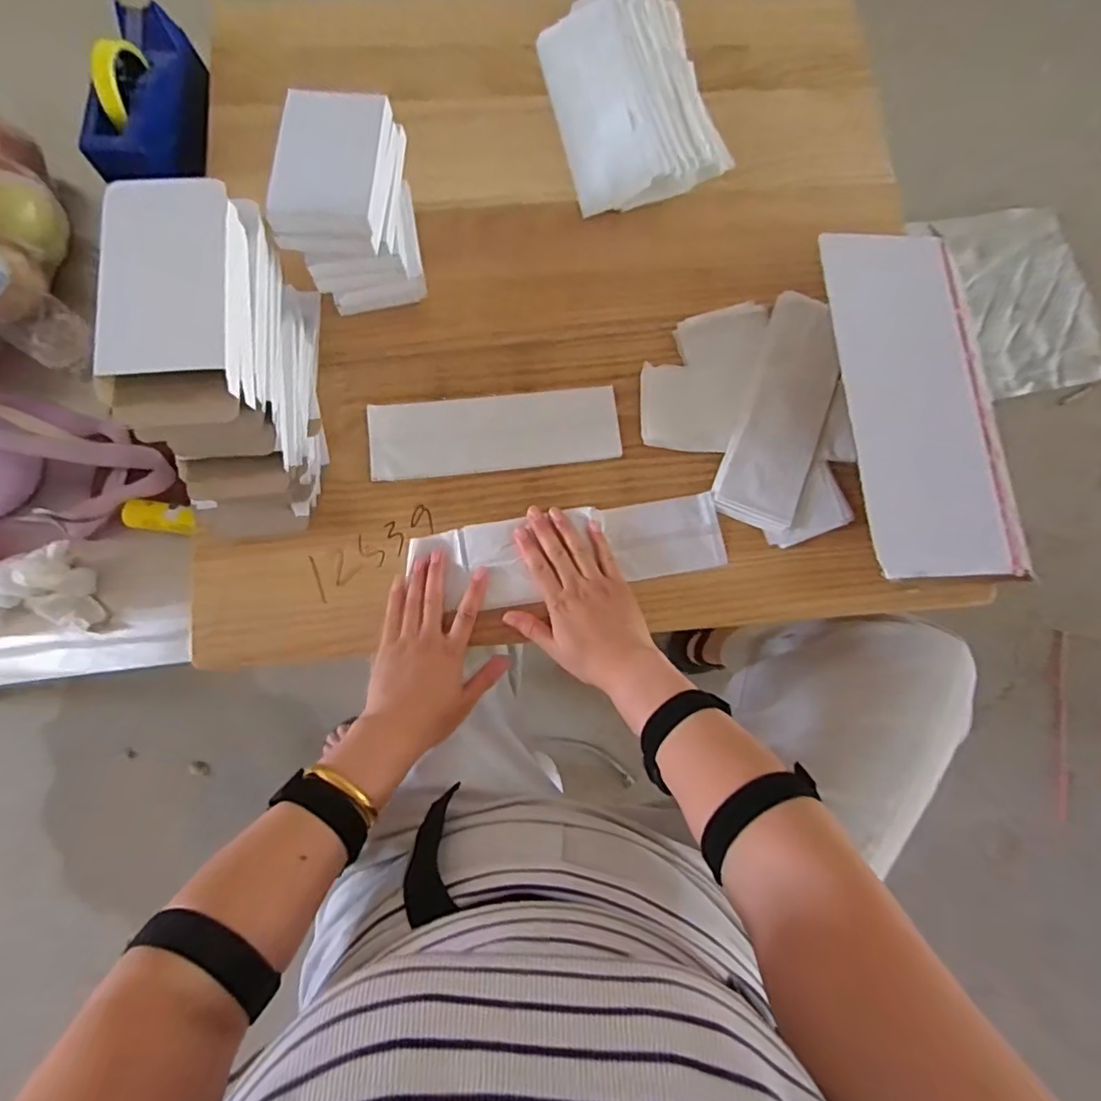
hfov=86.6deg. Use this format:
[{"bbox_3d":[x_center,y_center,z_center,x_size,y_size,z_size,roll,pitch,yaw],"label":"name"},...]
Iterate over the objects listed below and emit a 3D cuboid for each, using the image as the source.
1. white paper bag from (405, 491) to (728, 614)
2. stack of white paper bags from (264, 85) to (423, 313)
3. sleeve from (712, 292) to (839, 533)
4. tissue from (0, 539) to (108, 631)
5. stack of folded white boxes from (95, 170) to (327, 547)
[{"bbox_3d":[0.019,0.002,0.562,0.298,0.014,0.086,-6,79,-5],"label":"white paper bag"},{"bbox_3d":[-0.183,-0.311,0.549,0.105,0.155,0.125,-4,79,-2],"label":"stack of white paper bags"},{"bbox_3d":[0.242,-0.148,0.600,0.083,0.004,0.255,21,79,3],"label":"sleeve"},{"bbox_3d":[-0.511,0.034,0.585,0.106,0.041,0.081,4,79,0],"label":"tissue"},{"bbox_3d":[-0.272,-0.149,0.493,0.103,0.191,0.239,1,79,-1],"label":"stack of folded white boxes"}]

